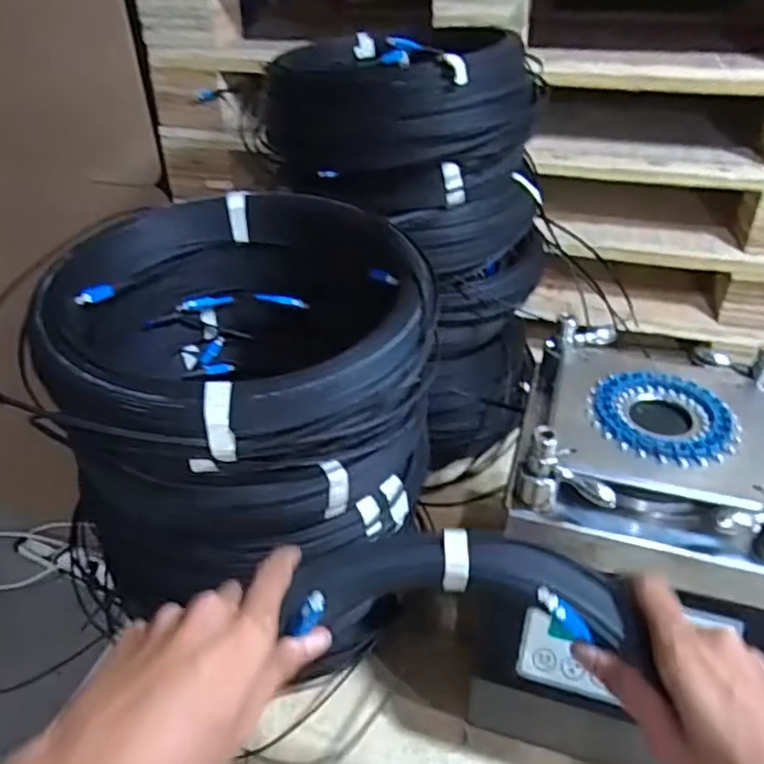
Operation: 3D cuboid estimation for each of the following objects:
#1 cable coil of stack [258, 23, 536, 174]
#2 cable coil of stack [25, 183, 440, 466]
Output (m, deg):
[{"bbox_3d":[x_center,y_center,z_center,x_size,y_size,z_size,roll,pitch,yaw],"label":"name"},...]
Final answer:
[{"bbox_3d":[0.025,-0.350,0.776,0.309,0.096,0.295,1,37,4],"label":"cable coil of stack"},{"bbox_3d":[-0.117,-0.053,0.527,0.278,0.086,0.283,-1,37,1],"label":"cable coil of stack"}]

